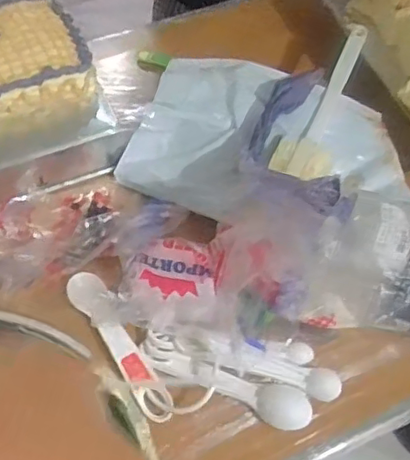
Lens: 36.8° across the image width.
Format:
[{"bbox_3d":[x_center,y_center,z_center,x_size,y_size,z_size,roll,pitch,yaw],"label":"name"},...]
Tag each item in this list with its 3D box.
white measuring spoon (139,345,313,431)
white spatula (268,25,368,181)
[{"bbox_3d":[0.014,0.120,0.466,0.134,0.013,0.031,15,61,5],"label":"white measuring spoon"},{"bbox_3d":[0.114,-0.120,0.563,0.047,0.018,0.201,22,62,8],"label":"white spatula"}]

